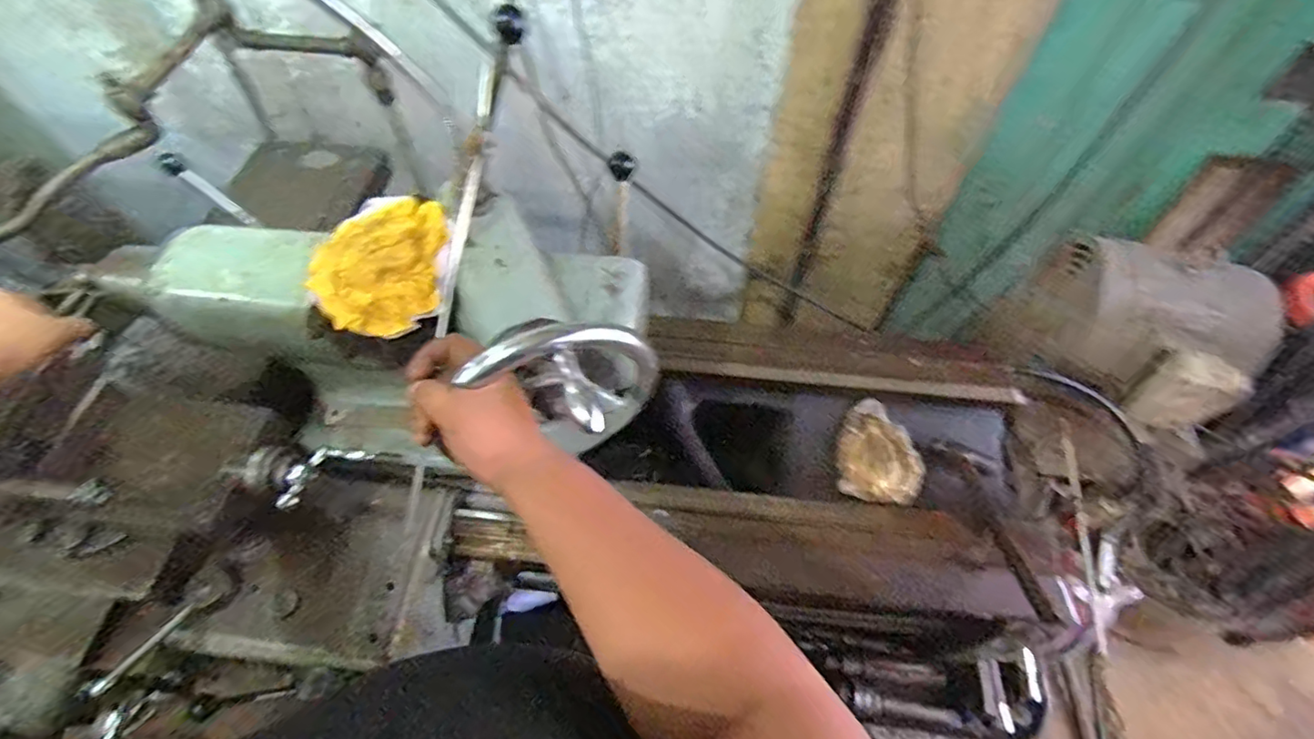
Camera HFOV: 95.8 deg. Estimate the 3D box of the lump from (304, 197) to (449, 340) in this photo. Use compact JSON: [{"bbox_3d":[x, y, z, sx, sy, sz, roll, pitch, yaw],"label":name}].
[{"bbox_3d":[-0.269,-0.104,0.593,0.155,0.045,0.145,17,69,19],"label":"lump"}]

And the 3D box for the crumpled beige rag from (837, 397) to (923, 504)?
[{"bbox_3d":[0.331,0.126,0.886,0.123,0.044,0.147,8,59,5],"label":"crumpled beige rag"}]

